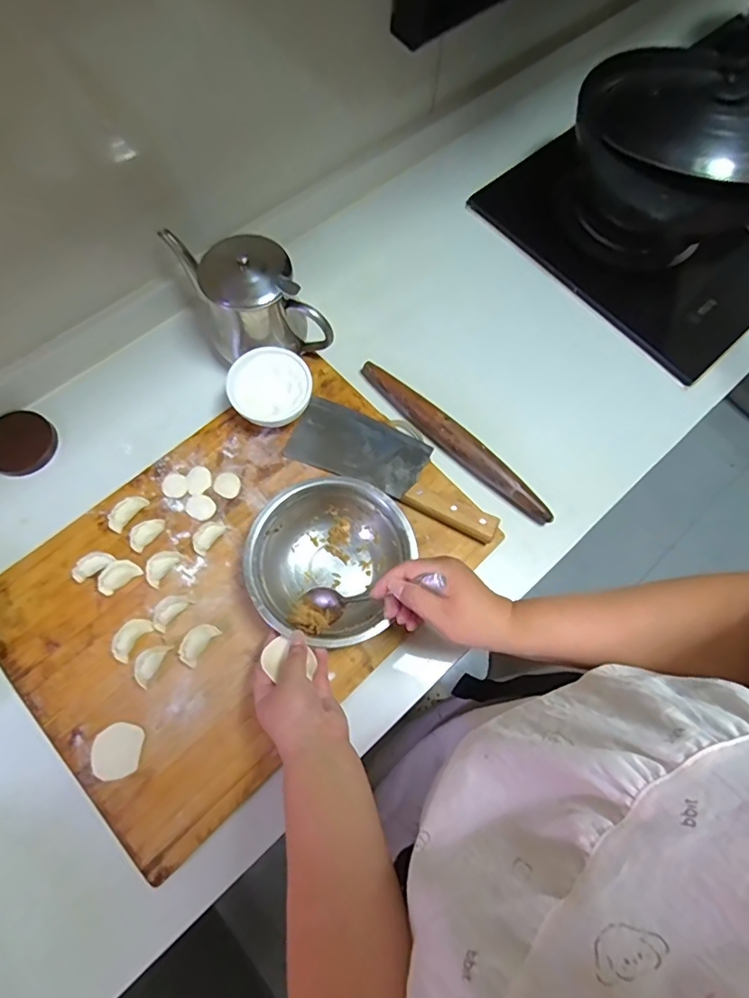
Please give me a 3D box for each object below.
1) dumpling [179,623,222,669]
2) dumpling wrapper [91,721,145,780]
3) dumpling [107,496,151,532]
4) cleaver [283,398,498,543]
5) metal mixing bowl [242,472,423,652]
[{"bbox_3d":[-0.186,0.152,0.532,0.023,0.023,0.045,33,72,9],"label":"dumpling"},{"bbox_3d":[-0.258,0.251,0.505,0.047,0.004,0.049,1,71,-2],"label":"dumpling wrapper"},{"bbox_3d":[-0.283,0.015,0.579,0.018,0.024,0.048,37,73,10],"label":"dumpling"},{"bbox_3d":[0.028,-0.044,0.615,0.267,0.021,0.091,24,71,6],"label":"cleaver"},{"bbox_3d":[-0.050,0.067,0.548,0.156,0.067,0.165,1,71,-2],"label":"metal mixing bowl"}]

